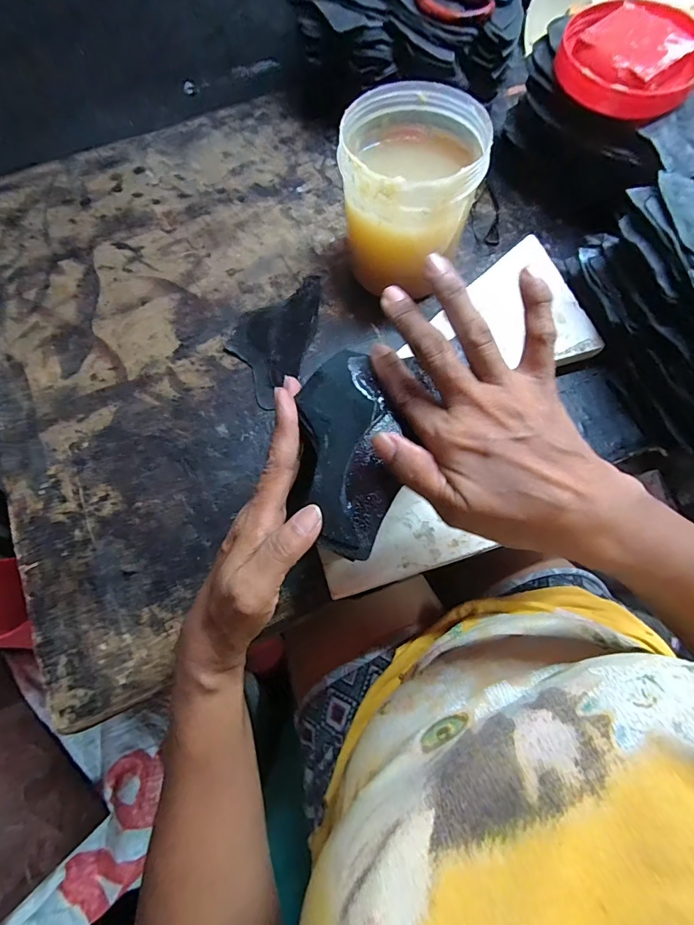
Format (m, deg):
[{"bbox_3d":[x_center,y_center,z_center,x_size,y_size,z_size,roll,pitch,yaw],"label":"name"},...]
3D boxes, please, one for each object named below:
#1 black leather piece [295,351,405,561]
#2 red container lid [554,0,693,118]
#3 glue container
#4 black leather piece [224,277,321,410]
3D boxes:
[{"bbox_3d":[0.002,-0.008,0.249,0.053,0.008,0.122,-3,77,0],"label":"black leather piece"},{"bbox_3d":[0.247,-0.356,0.366,0.109,0.029,0.116,0,69,1],"label":"red container lid"},{"bbox_3d":[0.056,-0.238,0.387,0.113,0.129,0.118,0,69,1],"label":"glue container"},{"bbox_3d":[-0.075,-0.127,0.417,0.076,0.005,0.152,14,70,7],"label":"black leather piece"}]

